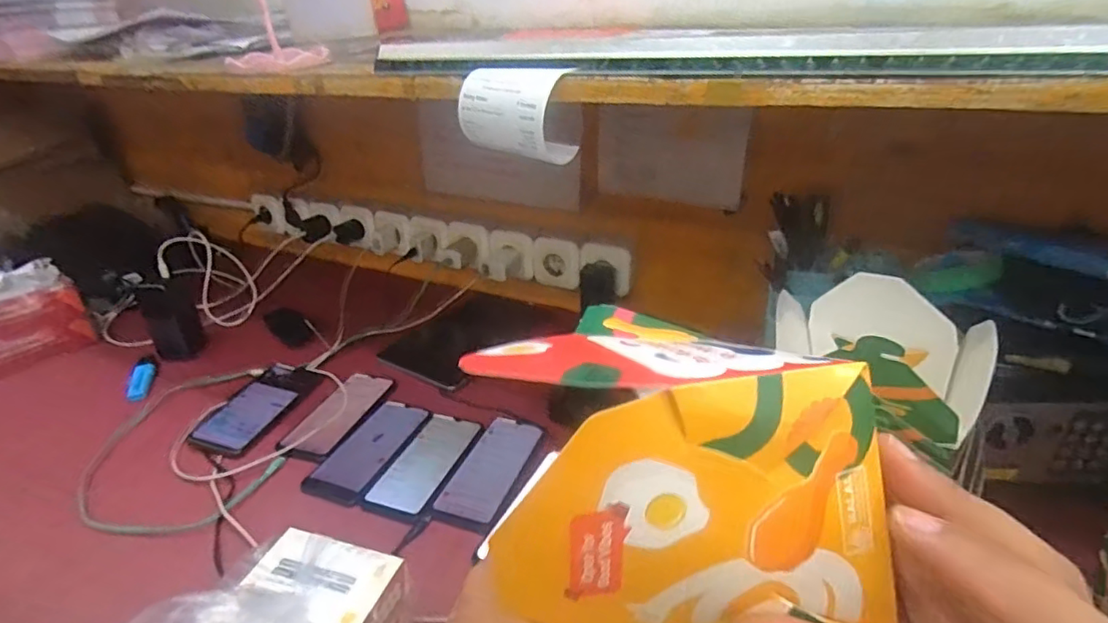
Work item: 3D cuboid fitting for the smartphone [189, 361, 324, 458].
[{"bbox_3d":[-0.395,0.125,0.773,0.079,0.014,0.172,20,32,9],"label":"smartphone"}]

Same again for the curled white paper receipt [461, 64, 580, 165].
[{"bbox_3d":[-0.027,-0.152,0.444,0.059,0.064,0.079,-25,36,-37],"label":"curled white paper receipt"}]

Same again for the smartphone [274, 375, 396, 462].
[{"bbox_3d":[-0.284,0.137,0.760,0.081,0.016,0.164,9,30,19],"label":"smartphone"}]

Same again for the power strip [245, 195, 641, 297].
[{"bbox_3d":[-0.248,-0.116,0.993,0.778,0.077,0.088,10,30,20],"label":"power strip"}]

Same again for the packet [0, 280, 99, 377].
[{"bbox_3d":[-0.794,0.031,0.846,0.032,0.111,0.191,13,31,25],"label":"packet"}]

